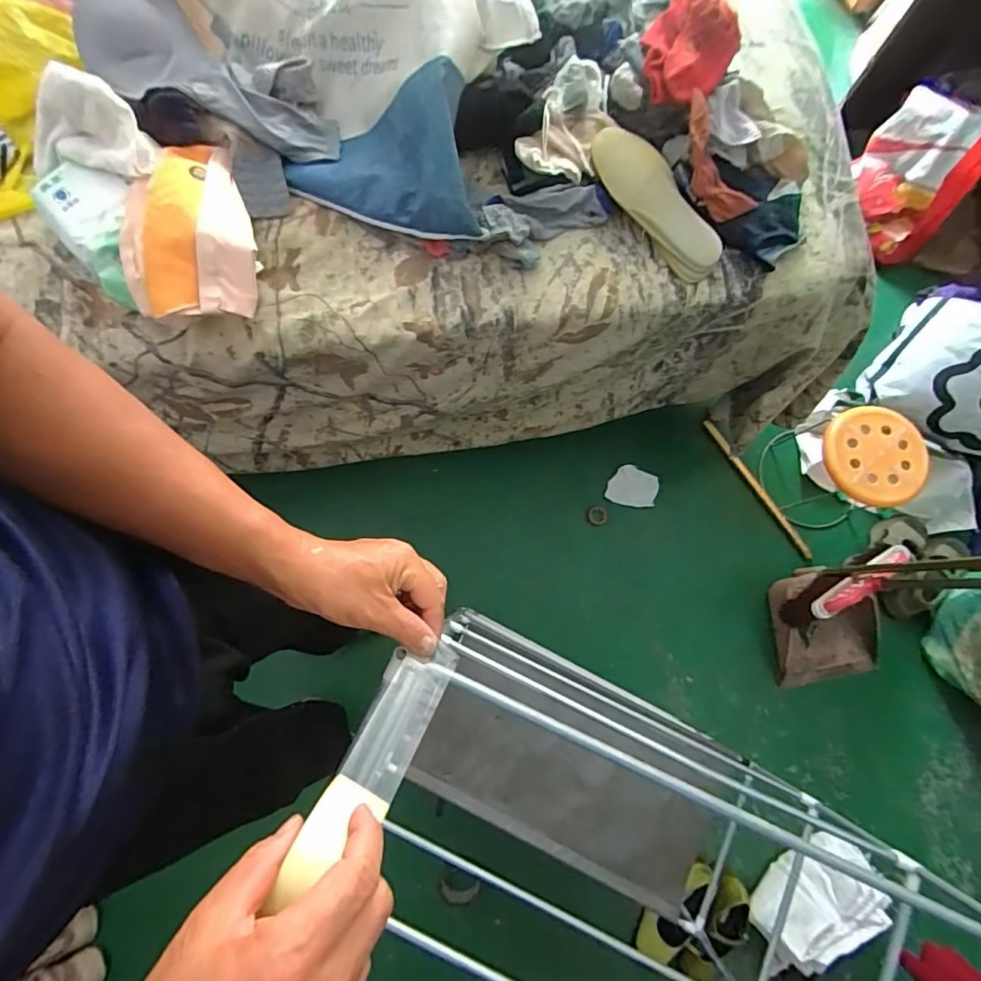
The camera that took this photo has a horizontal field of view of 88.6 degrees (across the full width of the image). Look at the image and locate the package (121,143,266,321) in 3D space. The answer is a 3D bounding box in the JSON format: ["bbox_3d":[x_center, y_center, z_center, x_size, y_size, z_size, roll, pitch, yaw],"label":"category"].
[{"bbox_3d":[-0.381,-0.340,0.642,0.150,0.060,0.230,-8,78,-3],"label":"package"}]

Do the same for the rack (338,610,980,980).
[{"bbox_3d":[0.169,0.444,0.621,0.547,0.541,0.284,26,79,4],"label":"rack"}]

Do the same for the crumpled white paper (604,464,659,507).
[{"bbox_3d":[0.377,-0.010,1.328,0.132,0.011,0.104,18,78,2],"label":"crumpled white paper"}]

